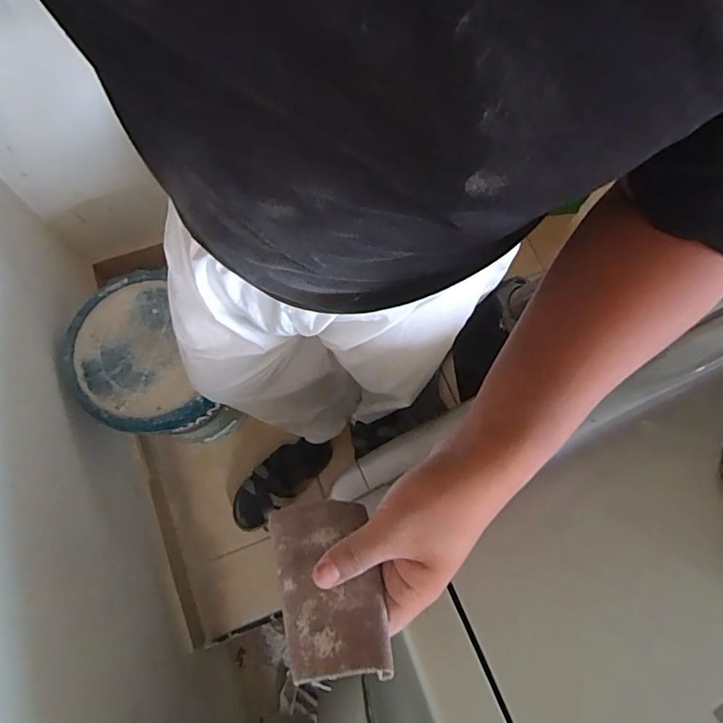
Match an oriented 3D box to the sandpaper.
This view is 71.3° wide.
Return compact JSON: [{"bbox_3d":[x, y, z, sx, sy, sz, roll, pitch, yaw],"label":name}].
[{"bbox_3d":[-0.022,0.133,0.302,0.061,0.010,0.104,-16,47,3],"label":"sandpaper"}]

